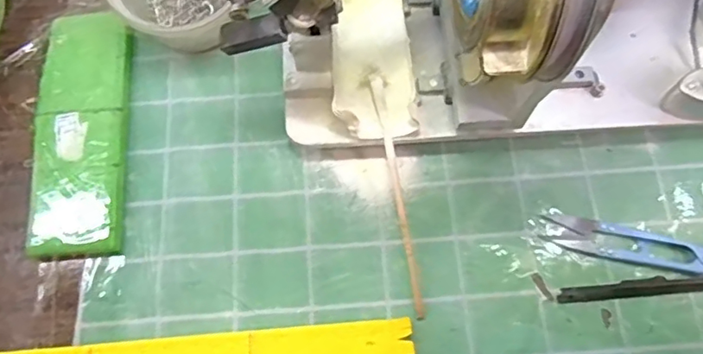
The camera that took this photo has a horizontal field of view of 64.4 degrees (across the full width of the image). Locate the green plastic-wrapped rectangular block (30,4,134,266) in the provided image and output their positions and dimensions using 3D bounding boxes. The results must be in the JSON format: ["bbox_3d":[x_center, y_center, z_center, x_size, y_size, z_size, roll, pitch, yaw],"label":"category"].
[{"bbox_3d":[-0.185,-0.034,0.384,0.059,0.021,0.175,-4,69,-3],"label":"green plastic-wrapped rectangular block"}]

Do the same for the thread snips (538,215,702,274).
[{"bbox_3d":[0.178,0.043,0.360,0.101,0.009,0.023,12,69,3],"label":"thread snips"}]

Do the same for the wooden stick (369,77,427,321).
[{"bbox_3d":[0.030,0.012,0.359,0.007,0.006,0.155,-10,81,-5],"label":"wooden stick"}]

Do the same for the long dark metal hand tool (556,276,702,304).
[{"bbox_3d":[0.205,0.067,0.349,0.149,0.011,0.012,-3,69,-3],"label":"long dark metal hand tool"}]

